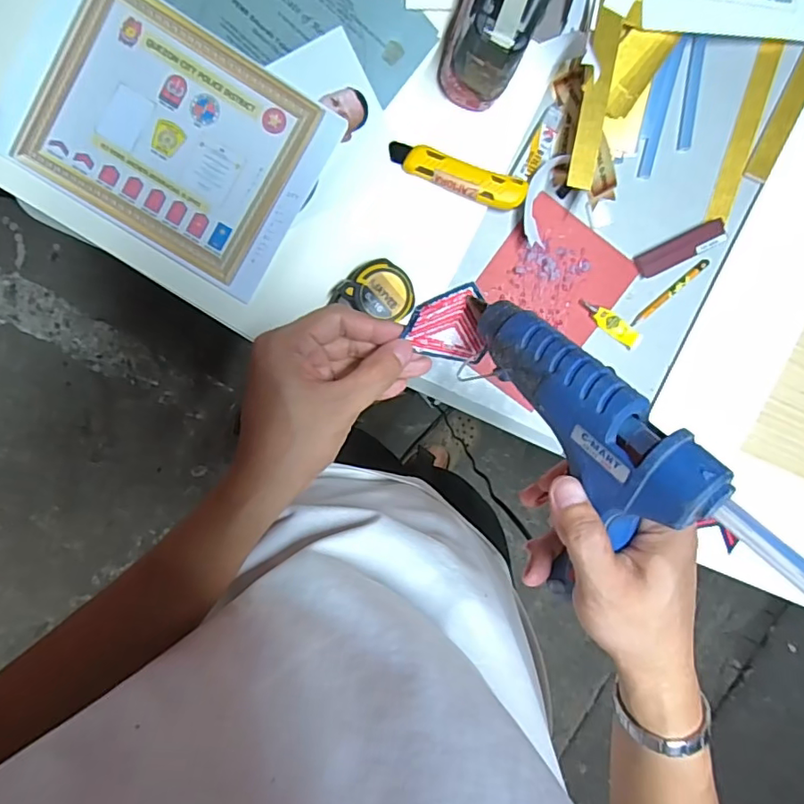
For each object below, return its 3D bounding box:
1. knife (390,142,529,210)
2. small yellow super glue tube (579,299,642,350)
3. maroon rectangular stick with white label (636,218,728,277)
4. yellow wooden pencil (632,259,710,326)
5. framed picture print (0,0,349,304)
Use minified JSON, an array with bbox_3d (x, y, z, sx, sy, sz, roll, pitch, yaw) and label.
[{"bbox_3d":[0.057,-0.233,0.567,0.144,0.020,0.034,17,99,-5],"label":"knife"},{"bbox_3d":[0.231,-0.085,0.603,0.081,0.015,0.022,34,97,-7],"label":"small yellow super glue tube"},{"bbox_3d":[0.301,-0.165,0.590,0.094,0.011,0.027,-24,100,2],"label":"maroon rectangular stick with white label"},{"bbox_3d":[0.294,-0.120,0.601,0.100,0.005,0.012,-41,98,5],"label":"yellow wooden pencil"},{"bbox_3d":[-0.234,-0.268,0.551,0.291,0.008,0.211,31,96,-6],"label":"framed picture print"}]

